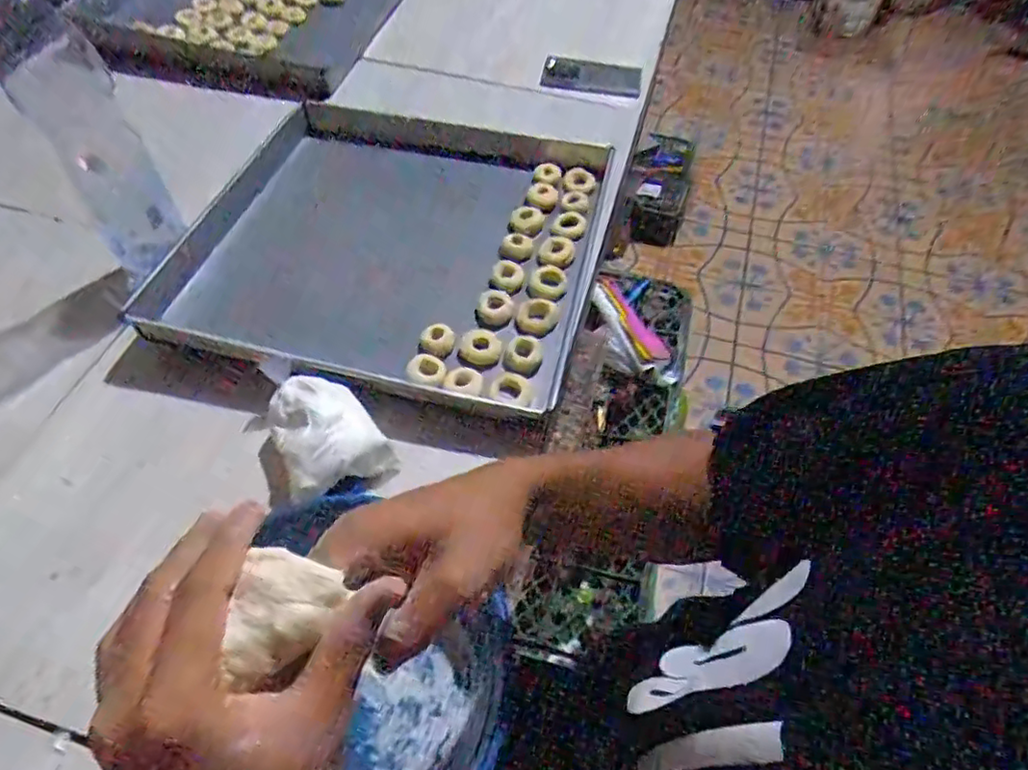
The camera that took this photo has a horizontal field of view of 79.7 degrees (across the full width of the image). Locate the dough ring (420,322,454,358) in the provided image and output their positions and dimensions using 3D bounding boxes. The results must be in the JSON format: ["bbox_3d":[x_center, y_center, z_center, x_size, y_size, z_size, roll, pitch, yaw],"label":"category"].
[{"bbox_3d":[-0.086,-0.049,0.689,0.039,0.014,0.039,1,57,-1],"label":"dough ring"}]

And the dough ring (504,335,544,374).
[{"bbox_3d":[0.012,-0.033,0.683,0.040,0.021,0.044,1,57,-1],"label":"dough ring"}]

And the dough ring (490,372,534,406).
[{"bbox_3d":[-0.002,0.005,0.663,0.044,0.014,0.045,1,57,-1],"label":"dough ring"}]

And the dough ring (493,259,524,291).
[{"bbox_3d":[-0.007,-0.136,0.755,0.038,0.016,0.035,1,57,-1],"label":"dough ring"}]

